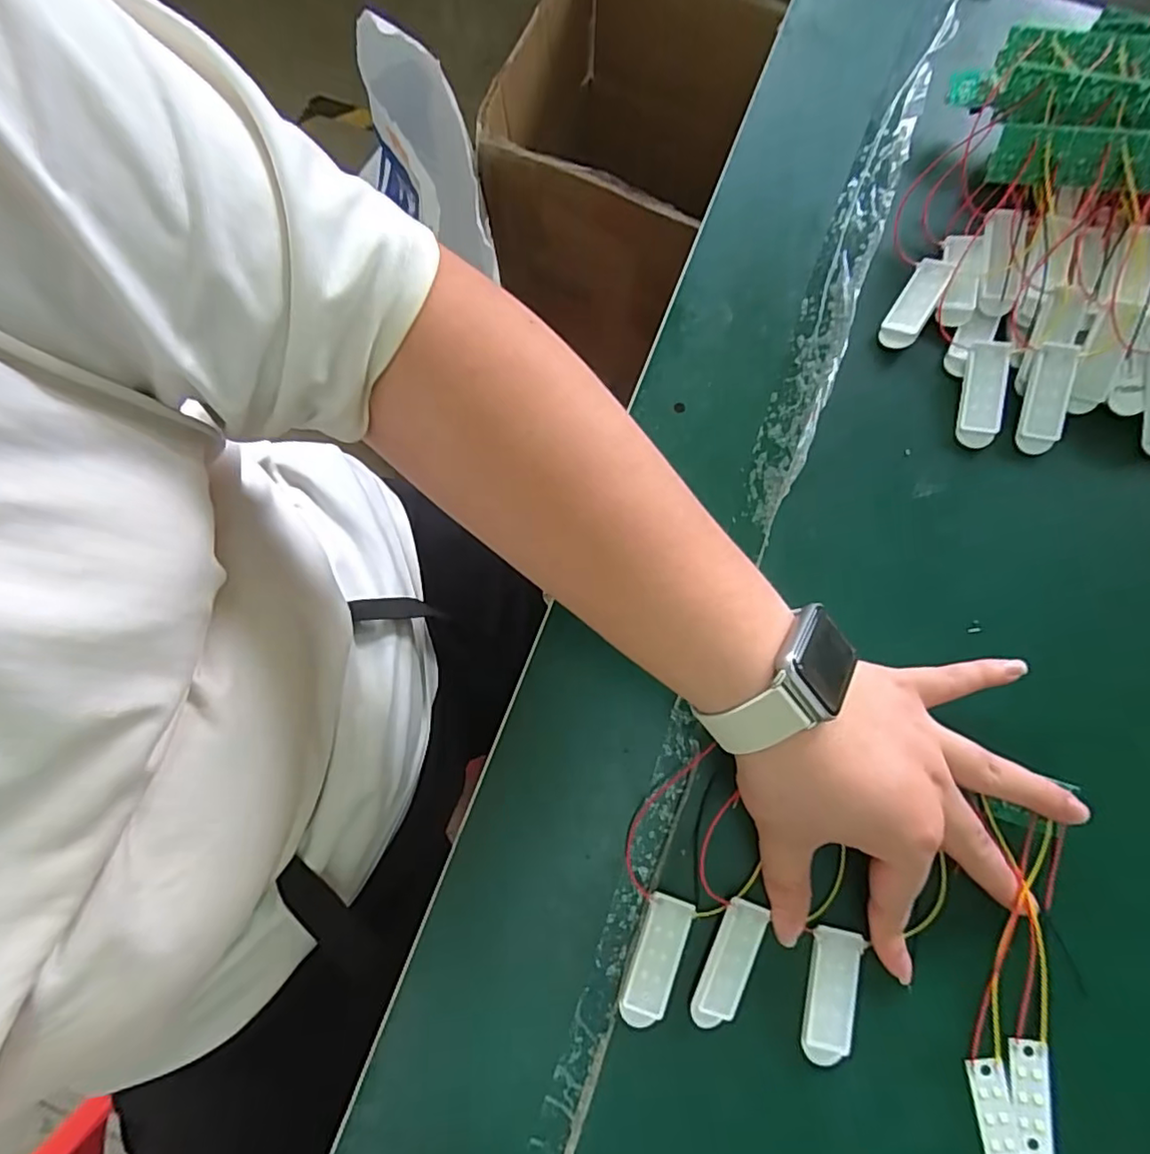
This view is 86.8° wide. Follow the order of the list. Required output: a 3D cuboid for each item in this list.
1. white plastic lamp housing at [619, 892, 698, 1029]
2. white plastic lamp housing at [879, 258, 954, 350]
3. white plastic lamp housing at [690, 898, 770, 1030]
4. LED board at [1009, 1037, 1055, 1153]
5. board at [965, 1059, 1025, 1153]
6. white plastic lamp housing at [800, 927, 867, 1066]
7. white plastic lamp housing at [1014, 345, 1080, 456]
[{"bbox_3d":[0.038,0.180,0.285,0.022,0.004,0.057,20,79,4],"label":"white plastic lamp housing"},{"bbox_3d":[0.197,-0.159,0.353,0.020,0.013,0.059,31,80,6],"label":"white plastic lamp housing"},{"bbox_3d":[0.072,0.180,0.282,0.022,0.007,0.056,26,79,5],"label":"white plastic lamp housing"},{"bbox_3d":[0.206,0.235,0.273,0.016,0.004,0.046,5,78,1],"label":"LED board"},{"bbox_3d":[0.190,0.244,0.275,0.017,0.004,0.045,-6,78,-1],"label":"board"},{"bbox_3d":[0.120,0.194,0.283,0.024,0.004,0.056,14,79,3],"label":"white plastic lamp housing"},{"bbox_3d":[0.261,-0.097,0.337,0.022,0.007,0.058,12,95,3],"label":"white plastic lamp housing"}]

